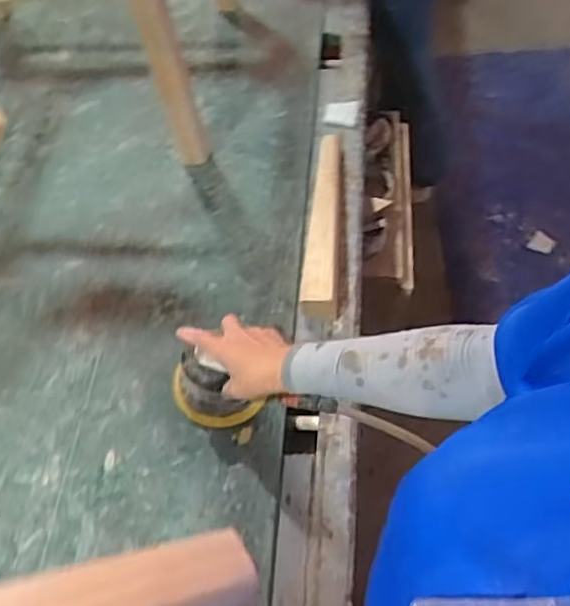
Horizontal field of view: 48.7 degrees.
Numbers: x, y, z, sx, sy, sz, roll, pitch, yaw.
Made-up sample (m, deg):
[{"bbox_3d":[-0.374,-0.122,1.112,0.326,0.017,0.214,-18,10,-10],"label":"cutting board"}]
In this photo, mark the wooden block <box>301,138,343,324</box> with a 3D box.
[{"bbox_3d":[0.059,-0.129,0.912,0.050,0.038,0.348,2,56,5],"label":"wooden block"}]

